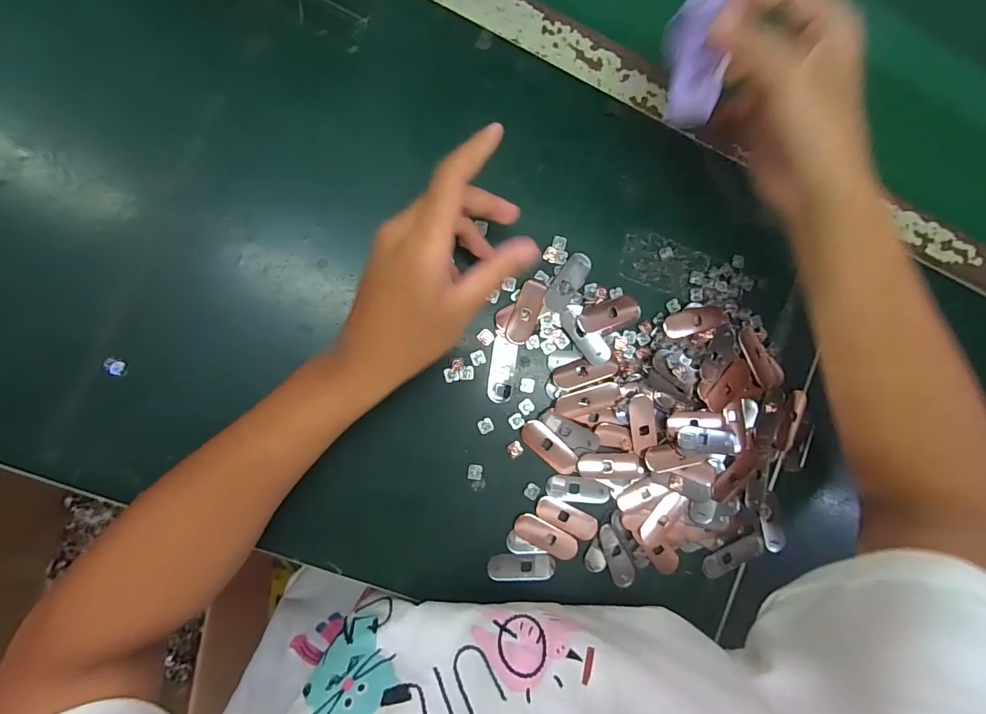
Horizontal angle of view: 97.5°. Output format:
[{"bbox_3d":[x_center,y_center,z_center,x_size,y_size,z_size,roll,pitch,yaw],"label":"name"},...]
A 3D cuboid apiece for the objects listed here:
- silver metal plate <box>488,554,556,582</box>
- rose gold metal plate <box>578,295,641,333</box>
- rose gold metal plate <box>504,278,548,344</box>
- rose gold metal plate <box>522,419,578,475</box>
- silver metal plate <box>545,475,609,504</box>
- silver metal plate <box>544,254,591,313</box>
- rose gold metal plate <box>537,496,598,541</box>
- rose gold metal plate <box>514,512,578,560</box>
[{"bbox_3d":[0.021,0.154,0.316,0.049,0.004,0.018,4,75,-9],"label":"silver metal plate"},{"bbox_3d":[0.088,-0.032,0.323,0.049,0.005,0.020,-20,92,-9],"label":"rose gold metal plate"},{"bbox_3d":[0.025,-0.033,0.314,0.019,0.004,0.048,21,86,-8],"label":"rose gold metal plate"},{"bbox_3d":[0.042,0.067,0.318,0.050,0.004,0.018,45,83,-5],"label":"rose gold metal plate"},{"bbox_3d":[0.063,0.099,0.323,0.047,0.004,0.020,6,90,-5],"label":"silver metal plate"},{"bbox_3d":[0.055,-0.054,0.318,0.019,0.004,0.047,33,86,-6],"label":"silver metal plate"},{"bbox_3d":[0.056,0.119,0.319,0.050,0.004,0.018,31,84,-7],"label":"rose gold metal plate"},{"bbox_3d":[0.040,0.132,0.316,0.050,0.004,0.019,31,84,-7],"label":"rose gold metal plate"}]

